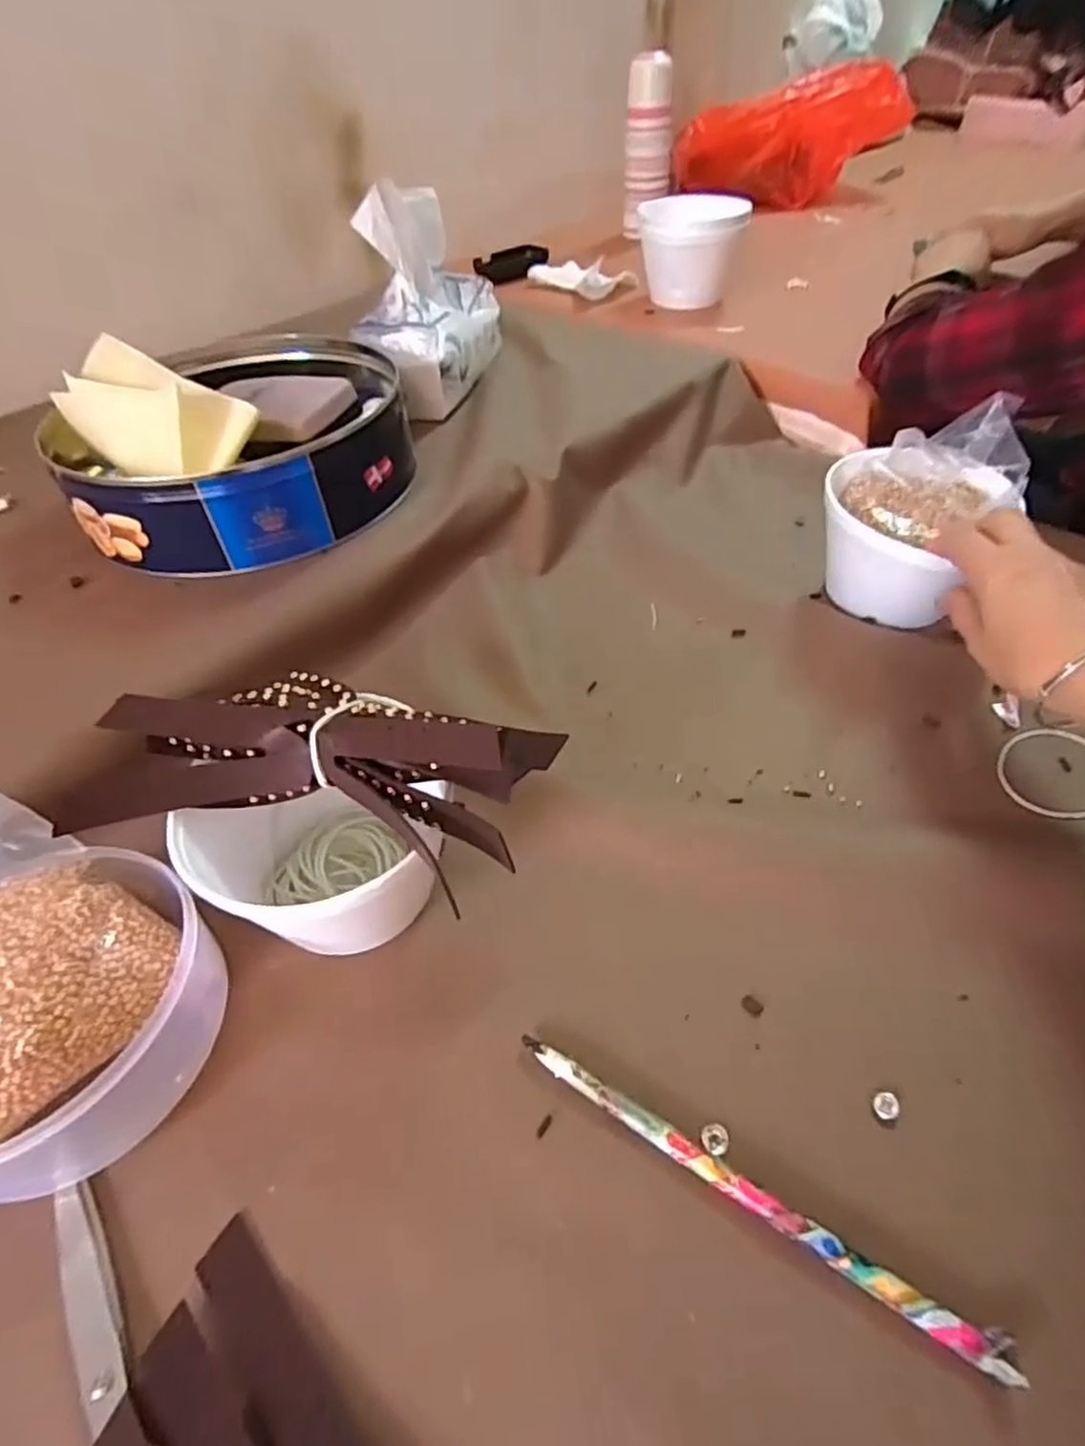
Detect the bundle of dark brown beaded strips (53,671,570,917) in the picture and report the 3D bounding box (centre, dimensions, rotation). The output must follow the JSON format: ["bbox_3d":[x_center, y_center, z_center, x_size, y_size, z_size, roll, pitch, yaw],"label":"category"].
[{"bbox_3d":[-0.106,0.018,0.330,0.213,0.048,0.097,10,49,14],"label":"bundle of dark brown beaded strips"}]

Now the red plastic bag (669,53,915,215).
[{"bbox_3d":[0.435,-0.965,1.186,0.404,0.157,0.194,-19,53,-1],"label":"red plastic bag"}]

